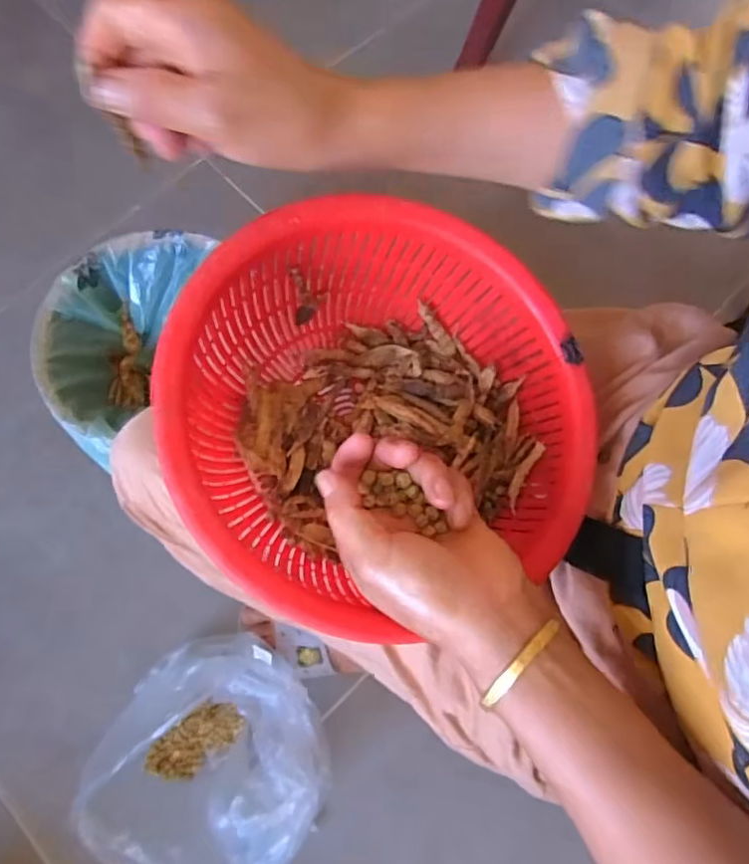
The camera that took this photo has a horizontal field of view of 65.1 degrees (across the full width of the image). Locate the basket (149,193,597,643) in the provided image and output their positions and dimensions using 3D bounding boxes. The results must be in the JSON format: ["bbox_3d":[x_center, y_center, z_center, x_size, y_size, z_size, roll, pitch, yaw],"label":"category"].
[{"bbox_3d":[0.010,-0.016,0.359,0.241,0.122,0.231,0,73,0],"label":"basket"}]

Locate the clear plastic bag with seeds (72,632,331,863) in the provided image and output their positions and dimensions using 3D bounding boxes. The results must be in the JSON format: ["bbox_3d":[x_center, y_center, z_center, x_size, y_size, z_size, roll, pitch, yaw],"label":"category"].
[{"bbox_3d":[-0.180,0.360,0.628,0.245,0.169,0.211,8,73,3],"label":"clear plastic bag with seeds"}]

